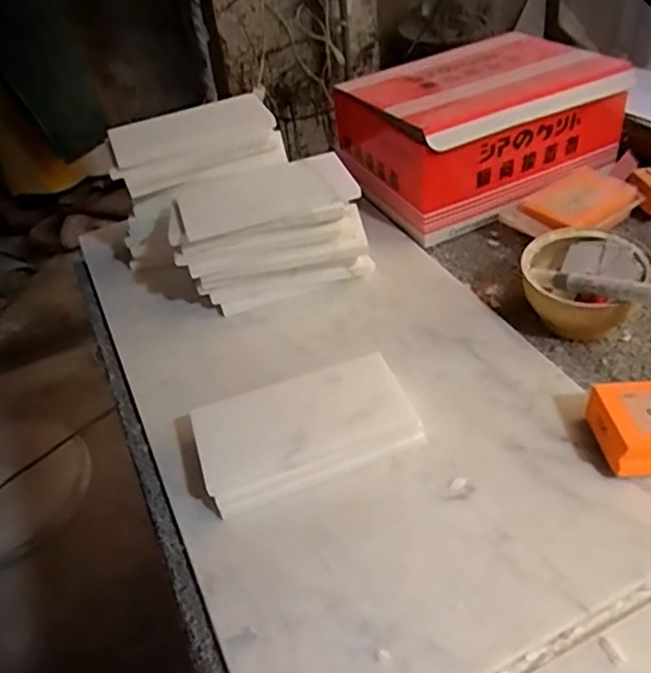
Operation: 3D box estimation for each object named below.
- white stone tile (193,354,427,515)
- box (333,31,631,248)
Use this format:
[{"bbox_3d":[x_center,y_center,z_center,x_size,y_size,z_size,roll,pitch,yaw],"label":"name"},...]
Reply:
[{"bbox_3d":[-0.017,0.062,0.461,0.156,0.037,0.081,-15,43,-10],"label":"white stone tile"},{"bbox_3d":[0.157,-0.226,0.705,0.255,0.106,0.186,-21,44,-16],"label":"box"}]

